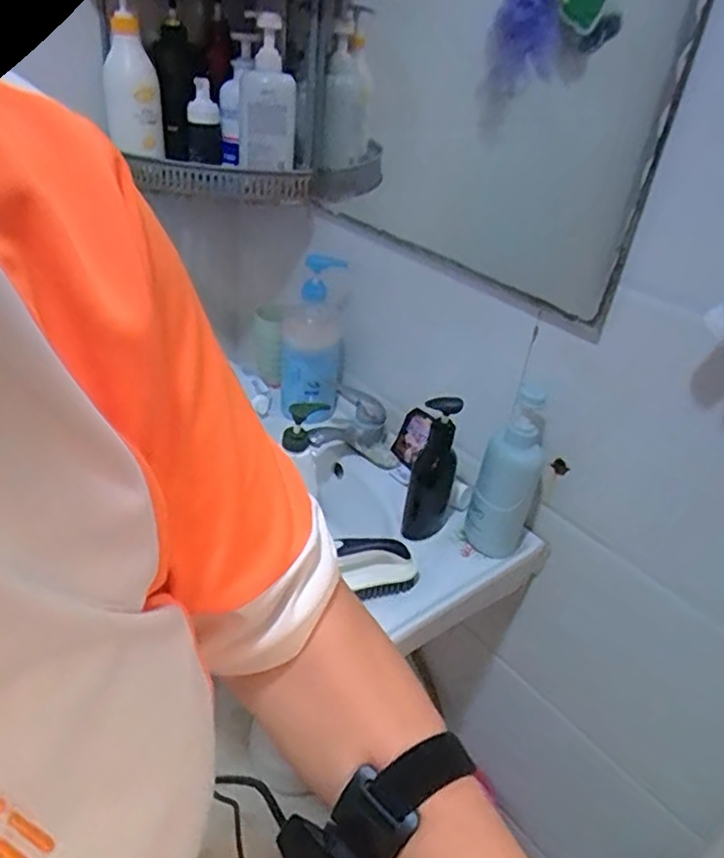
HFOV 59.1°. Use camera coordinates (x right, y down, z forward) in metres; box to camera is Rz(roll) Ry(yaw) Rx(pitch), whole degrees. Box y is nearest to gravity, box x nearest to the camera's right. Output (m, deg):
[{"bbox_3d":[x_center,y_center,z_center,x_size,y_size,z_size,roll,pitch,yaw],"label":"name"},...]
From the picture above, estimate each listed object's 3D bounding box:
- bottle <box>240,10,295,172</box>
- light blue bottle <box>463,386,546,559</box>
[{"bbox_3d":[-0.134,-0.469,0.901,0.078,0.183,0.058,0,35,-10],"label":"bottle"},{"bbox_3d":[0.178,0.054,0.785,0.072,0.205,0.074,15,35,11],"label":"light blue bottle"}]

